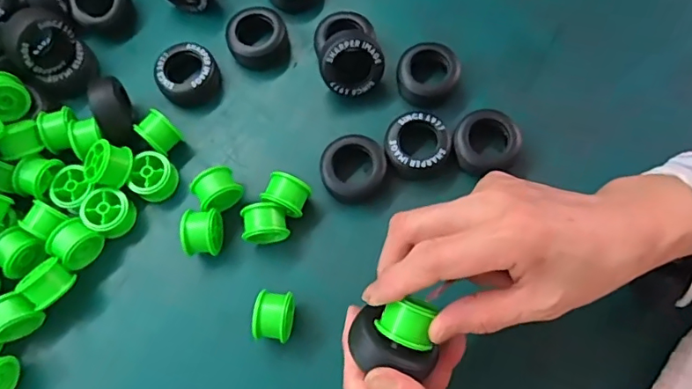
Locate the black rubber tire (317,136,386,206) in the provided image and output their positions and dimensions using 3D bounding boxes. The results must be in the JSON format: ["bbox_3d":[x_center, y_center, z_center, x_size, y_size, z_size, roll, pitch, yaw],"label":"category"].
[{"bbox_3d":[0.005,-0.017,0.403,0.047,0.026,0.053,18,74,9],"label":"black rubber tire"}]

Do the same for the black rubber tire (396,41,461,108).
[{"bbox_3d":[0.065,-0.096,0.429,0.045,0.029,0.048,-1,72,3],"label":"black rubber tire"}]

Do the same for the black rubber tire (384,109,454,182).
[{"bbox_3d":[0.055,-0.036,0.405,0.051,0.027,0.048,-1,72,3],"label":"black rubber tire"}]

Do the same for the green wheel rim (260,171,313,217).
[{"bbox_3d":[-0.043,0.003,0.392,0.030,0.036,0.025,23,75,10],"label":"green wheel rim"}]

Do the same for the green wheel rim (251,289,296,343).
[{"bbox_3d":[-0.049,0.084,0.366,0.027,0.029,0.032,5,72,5],"label":"green wheel rim"}]

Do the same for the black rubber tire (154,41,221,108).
[{"bbox_3d":[-0.130,-0.099,0.434,0.044,0.024,0.044,0,73,0],"label":"black rubber tire"}]

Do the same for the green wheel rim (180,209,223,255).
[{"bbox_3d":[-0.104,0.029,0.388,0.027,0.028,0.033,-3,72,2],"label":"green wheel rim"}]

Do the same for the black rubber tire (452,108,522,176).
[{"bbox_3d":[0.107,-0.038,0.408,0.052,0.031,0.046,-40,74,-9],"label":"black rubber tire"}]

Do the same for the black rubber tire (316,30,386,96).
[{"bbox_3d":[0.005,-0.103,0.416,0.048,0.045,0.024,3,32,-9],"label":"black rubber tire"}]

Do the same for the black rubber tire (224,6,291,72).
[{"bbox_3d":[-0.074,-0.131,0.443,0.049,0.020,0.048,-12,72,-1],"label":"black rubber tire"}]

